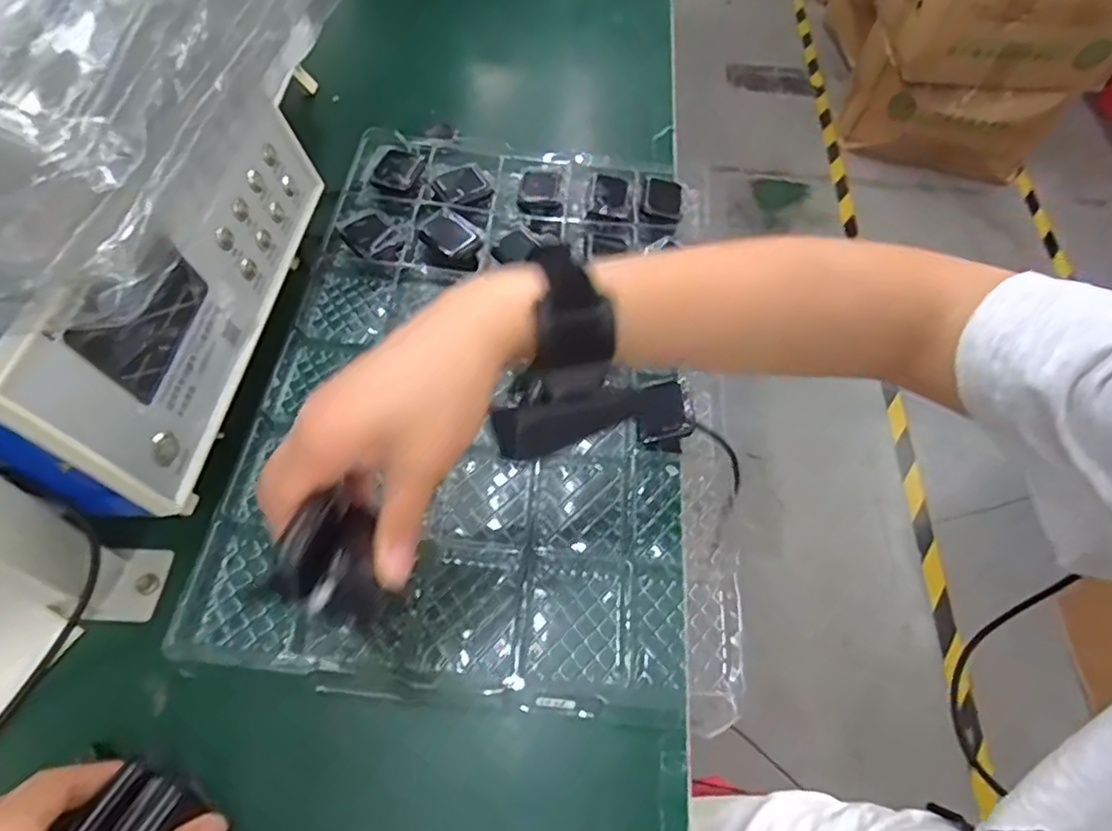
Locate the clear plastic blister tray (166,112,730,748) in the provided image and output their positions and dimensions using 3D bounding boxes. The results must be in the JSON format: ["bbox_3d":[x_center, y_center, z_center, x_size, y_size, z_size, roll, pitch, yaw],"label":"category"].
[{"bbox_3d":[-0.036,-0.042,0.442,0.302,0.024,0.443,6,58,1],"label":"clear plastic blister tray"}]

